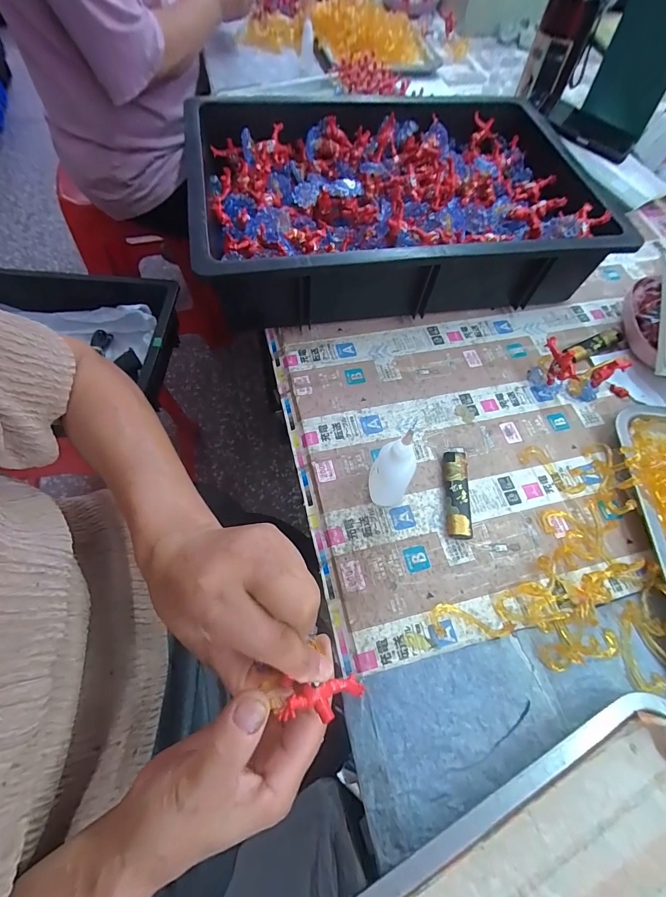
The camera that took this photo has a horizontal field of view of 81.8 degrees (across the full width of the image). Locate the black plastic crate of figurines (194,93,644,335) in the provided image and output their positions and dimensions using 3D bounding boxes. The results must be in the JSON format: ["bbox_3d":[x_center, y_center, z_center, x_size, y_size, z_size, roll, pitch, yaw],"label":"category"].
[{"bbox_3d":[0.063,-0.303,0.474,0.424,0.099,0.345,-7,63,-8],"label":"black plastic crate of figurines"}]

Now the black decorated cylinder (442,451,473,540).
[{"bbox_3d":[0.110,0.040,0.343,0.020,0.014,0.079,6,62,-1],"label":"black decorated cylinder"}]

